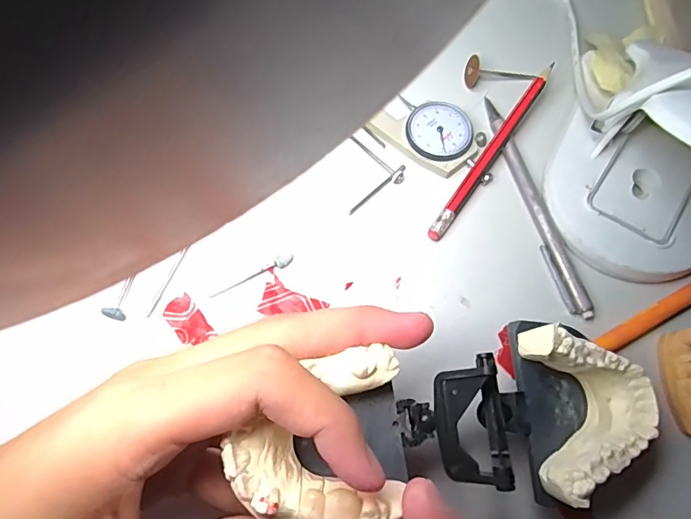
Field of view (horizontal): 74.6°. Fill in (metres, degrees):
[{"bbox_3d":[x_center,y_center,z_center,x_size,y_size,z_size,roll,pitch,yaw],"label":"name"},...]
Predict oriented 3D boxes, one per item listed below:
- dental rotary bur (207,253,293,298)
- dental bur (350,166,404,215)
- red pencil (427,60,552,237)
[{"bbox_3d":[-0.047,0.009,0.232,0.045,0.004,0.005,-27,72,-12],"label":"dental rotary bur"},{"bbox_3d":[0.020,-0.038,0.254,0.043,0.004,0.007,-41,76,-16],"label":"dental bur"},{"bbox_3d":[0.084,-0.062,0.257,0.008,0.012,0.129,34,71,10],"label":"red pencil"}]

